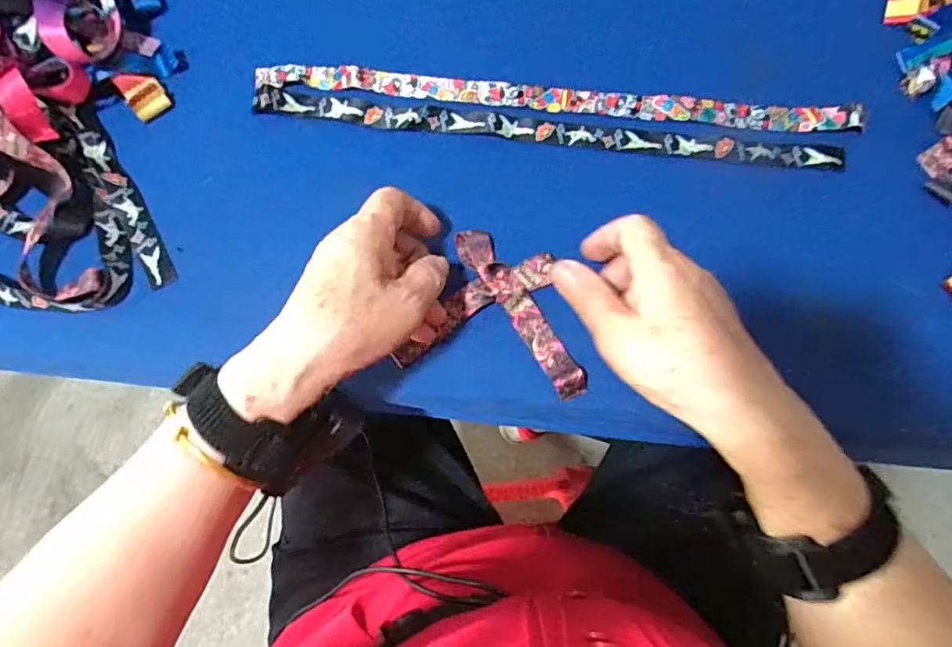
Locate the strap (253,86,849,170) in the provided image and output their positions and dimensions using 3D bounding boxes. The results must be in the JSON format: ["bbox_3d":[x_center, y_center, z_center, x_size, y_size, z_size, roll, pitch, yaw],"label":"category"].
[{"bbox_3d":[0.051,-0.143,0.421,0.427,0.009,0.018,6,78,2],"label":"strap"}]

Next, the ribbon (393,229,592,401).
[{"bbox_3d":[0.021,-0.007,0.386,0.120,0.015,0.096,14,78,3],"label":"ribbon"}]

